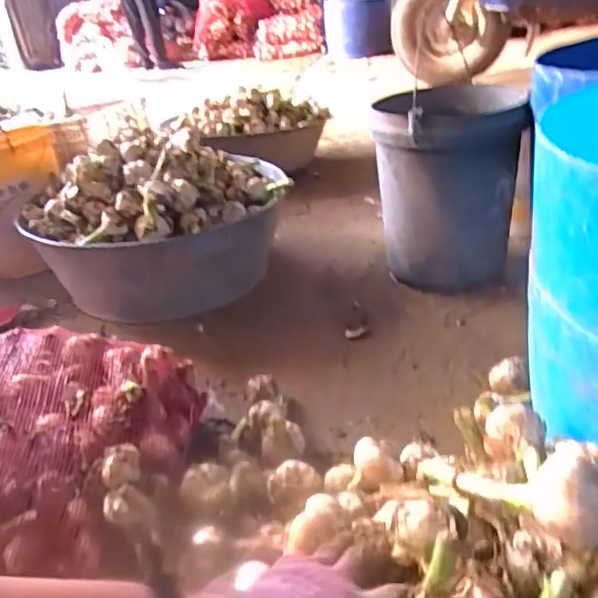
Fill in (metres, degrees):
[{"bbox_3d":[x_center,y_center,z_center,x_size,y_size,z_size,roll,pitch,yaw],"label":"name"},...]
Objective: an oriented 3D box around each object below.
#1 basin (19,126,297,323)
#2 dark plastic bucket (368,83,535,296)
[{"bbox_3d":[-0.318,-0.176,1.246,0.538,0.286,0.490,-5,29,3],"label":"basin"},{"bbox_3d":[0.311,-0.230,1.204,0.288,0.378,0.305,-2,30,9],"label":"dark plastic bucket"}]

